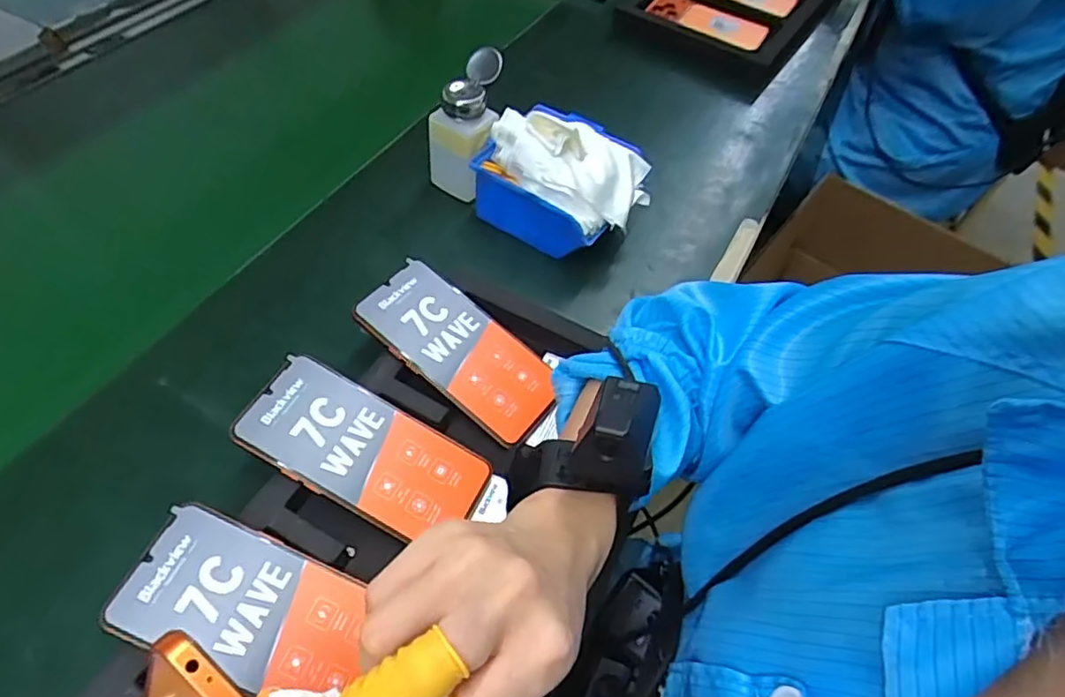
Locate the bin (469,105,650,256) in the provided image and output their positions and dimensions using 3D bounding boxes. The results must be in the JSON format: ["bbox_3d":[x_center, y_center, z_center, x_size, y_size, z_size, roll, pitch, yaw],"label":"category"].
[{"bbox_3d":[0.034,-0.166,0.579,0.143,0.098,0.119,29,56,18],"label":"bin"}]

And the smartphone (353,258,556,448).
[{"bbox_3d":[-0.053,0.000,0.474,0.159,0.010,0.075,40,59,7],"label":"smartphone"}]

